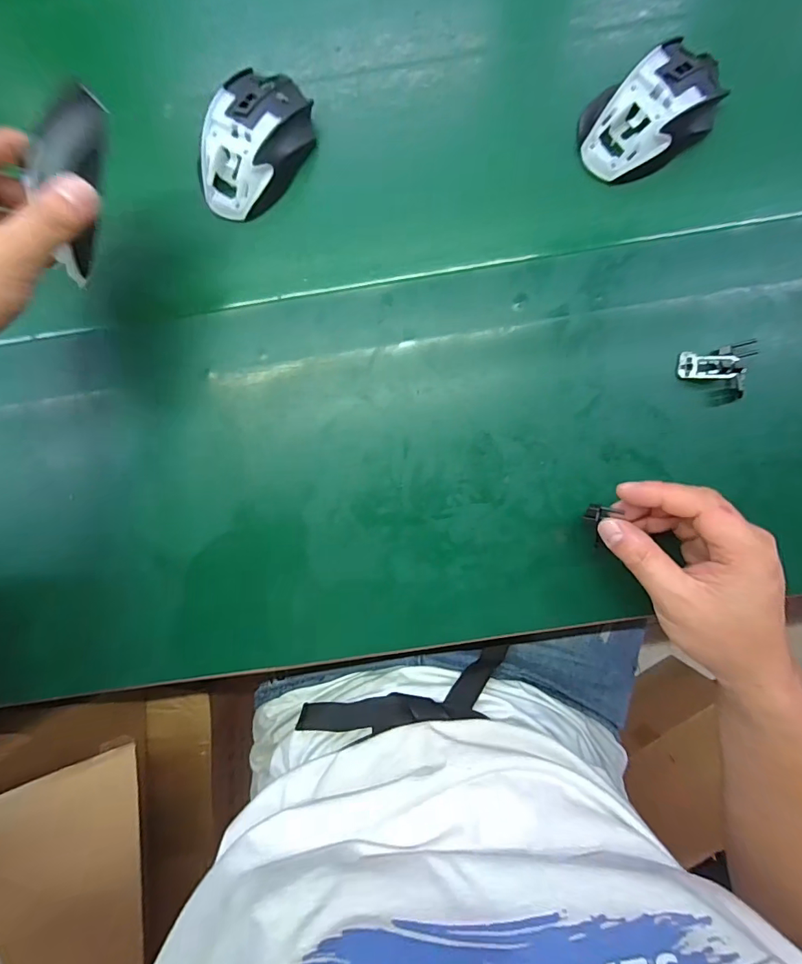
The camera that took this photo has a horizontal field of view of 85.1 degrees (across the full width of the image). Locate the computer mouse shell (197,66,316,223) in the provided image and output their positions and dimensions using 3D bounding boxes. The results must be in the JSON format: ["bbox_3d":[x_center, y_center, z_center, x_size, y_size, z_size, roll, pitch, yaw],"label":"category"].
[{"bbox_3d":[-0.119,-0.272,0.353,0.061,0.041,0.115,34,92,0],"label":"computer mouse shell"}]

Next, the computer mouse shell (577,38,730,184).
[{"bbox_3d":[0.197,-0.286,0.339,0.105,0.037,0.070,-27,91,2],"label":"computer mouse shell"}]

